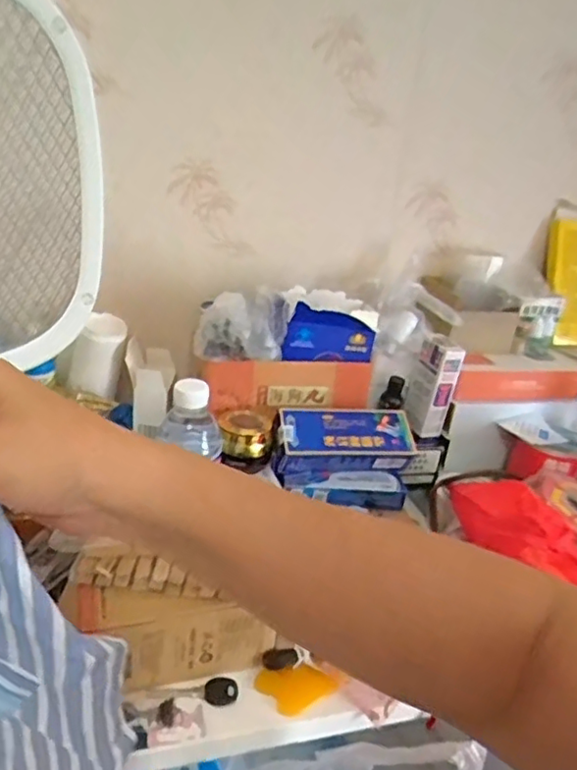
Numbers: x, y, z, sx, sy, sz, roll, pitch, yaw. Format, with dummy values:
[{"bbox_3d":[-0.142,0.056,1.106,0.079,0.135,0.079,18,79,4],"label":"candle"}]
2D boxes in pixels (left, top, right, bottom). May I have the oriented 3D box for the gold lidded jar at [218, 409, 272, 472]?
[{"bbox_3d":[-0.048,0.059,0.681,0.057,0.046,0.060,6,24,-3],"label":"gold lidded jar"}]

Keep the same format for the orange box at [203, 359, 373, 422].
[{"bbox_3d":[0.005,0.001,0.725,0.201,0.066,0.033,1,25,-13],"label":"orange box"}]

